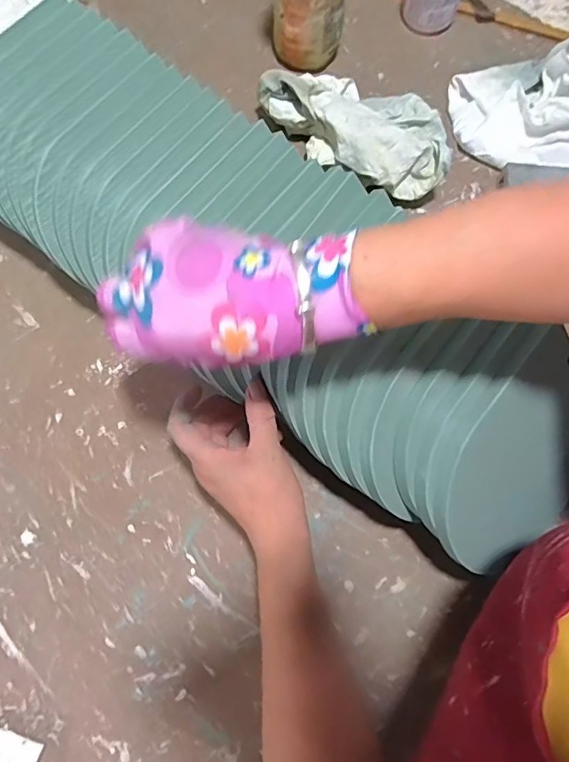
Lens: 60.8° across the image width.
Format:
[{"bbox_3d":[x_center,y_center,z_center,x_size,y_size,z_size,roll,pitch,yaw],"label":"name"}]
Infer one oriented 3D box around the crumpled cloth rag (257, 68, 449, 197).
[{"bbox_3d":[0.070,-0.247,0.467,0.188,0.059,0.106,28,76,6],"label":"crumpled cloth rag"}]

